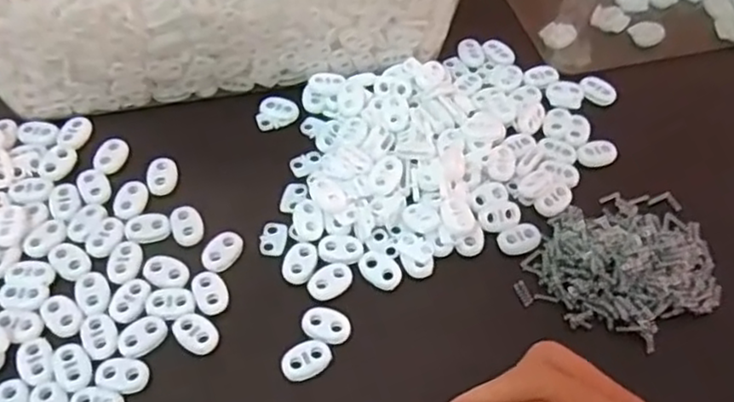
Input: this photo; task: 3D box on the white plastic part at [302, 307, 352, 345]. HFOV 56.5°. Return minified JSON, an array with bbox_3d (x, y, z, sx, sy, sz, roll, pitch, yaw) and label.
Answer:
[{"bbox_3d":[-0.019,0.058,0.318,0.022,0.004,0.016,15,57,8],"label":"white plastic part"}]

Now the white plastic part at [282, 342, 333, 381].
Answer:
[{"bbox_3d":[-0.027,0.072,0.308,0.022,0.004,0.015,-23,60,-17],"label":"white plastic part"}]

